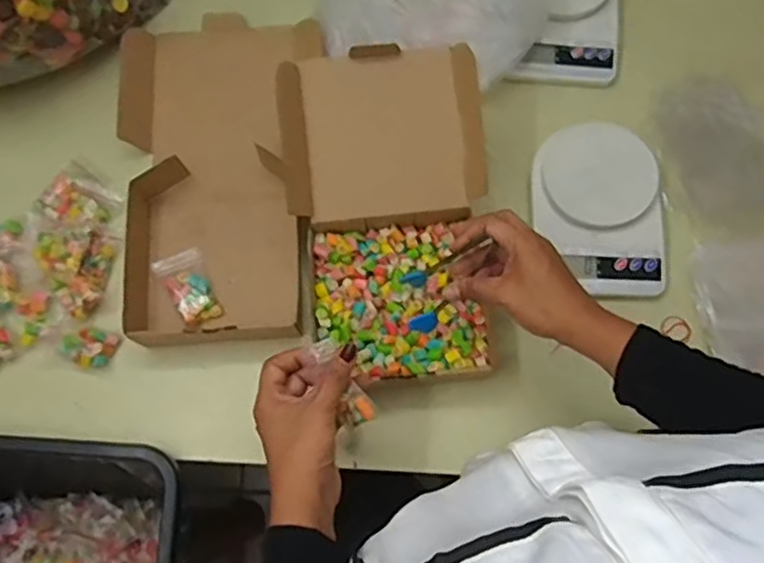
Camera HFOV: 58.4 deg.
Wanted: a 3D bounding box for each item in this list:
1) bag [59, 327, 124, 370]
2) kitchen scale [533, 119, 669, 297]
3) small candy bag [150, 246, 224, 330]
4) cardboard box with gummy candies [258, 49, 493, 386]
[{"bbox_3d":[-0.287,0.064,0.672,0.056,0.012,0.039,16,74,5],"label":"bag"},{"bbox_3d":[0.217,-0.072,0.683,0.126,0.034,0.174,-5,73,-1],"label":"kitchen scale"},{"bbox_3d":[-0.194,0.008,0.692,0.045,0.017,0.080,-27,75,-7],"label":"small candy bag"},{"bbox_3d":[0.002,-0.059,0.656,0.199,0.106,0.307,-5,73,-1],"label":"cardboard box with gummy candies"}]

